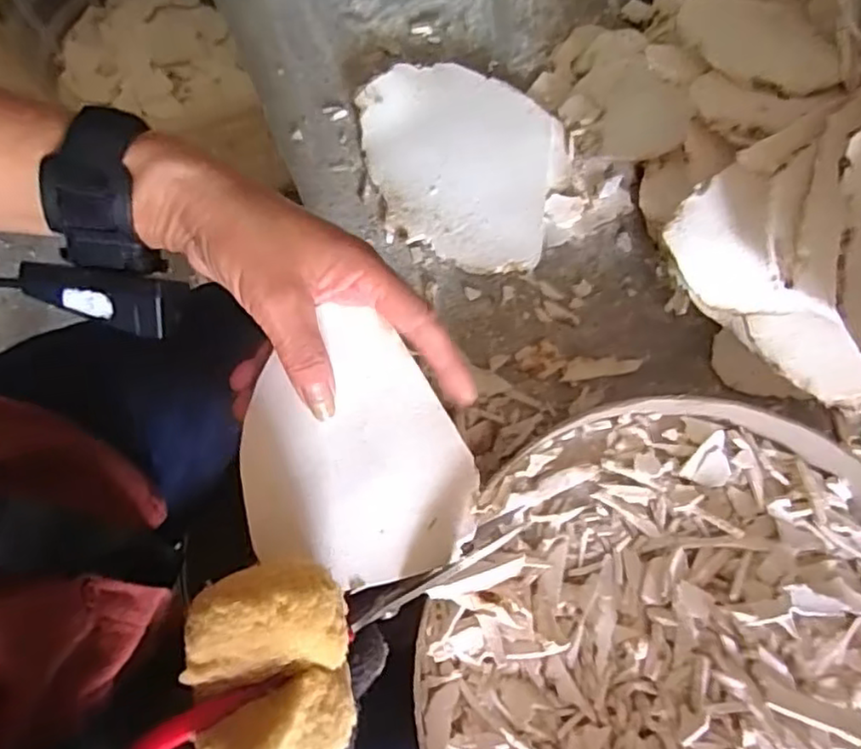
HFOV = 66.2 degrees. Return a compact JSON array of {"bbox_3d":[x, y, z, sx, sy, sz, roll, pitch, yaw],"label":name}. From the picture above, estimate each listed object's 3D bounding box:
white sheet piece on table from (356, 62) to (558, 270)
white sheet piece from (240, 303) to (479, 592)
[{"bbox_3d":[0.017,-0.151,0.470,0.135,0.017,0.155,6,71,0],"label":"white sheet piece on table"},{"bbox_3d":[-0.037,0.033,0.309,0.102,0.018,0.122,-11,72,-6],"label":"white sheet piece"}]

